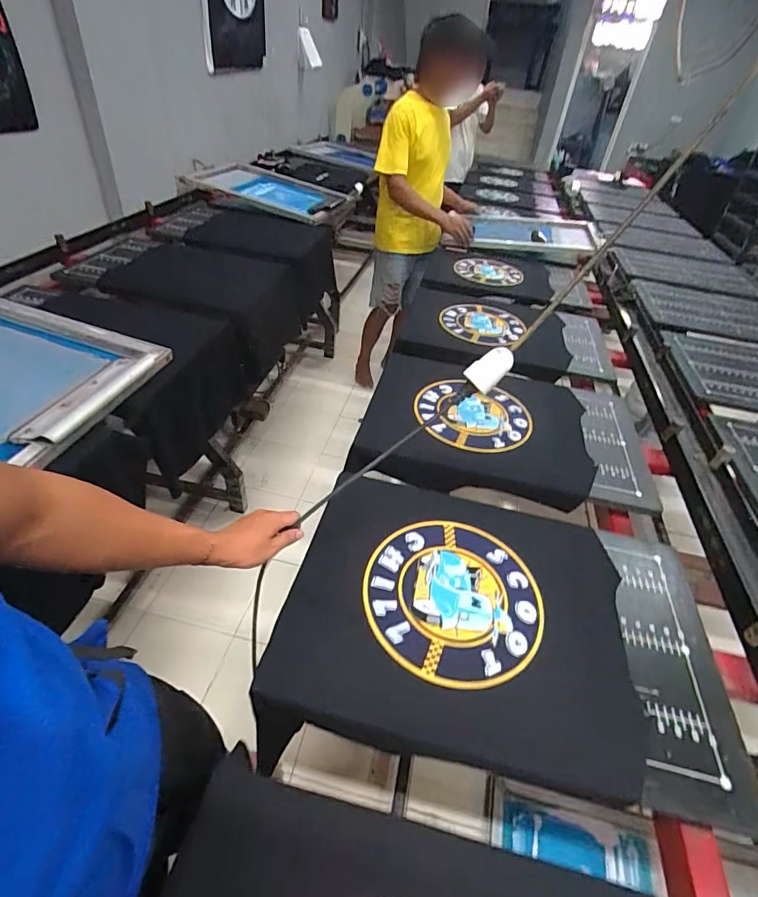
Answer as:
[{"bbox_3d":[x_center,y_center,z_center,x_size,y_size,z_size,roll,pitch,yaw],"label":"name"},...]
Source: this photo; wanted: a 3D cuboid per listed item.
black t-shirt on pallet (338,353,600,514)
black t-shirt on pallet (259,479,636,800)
[{"bbox_3d":[0.216,-0.070,1.060,0.465,0.070,0.445,8,38,7],"label":"black t-shirt on pallet"},{"bbox_3d":[0.112,0.237,0.679,0.461,0.067,0.409,11,40,4],"label":"black t-shirt on pallet"}]

